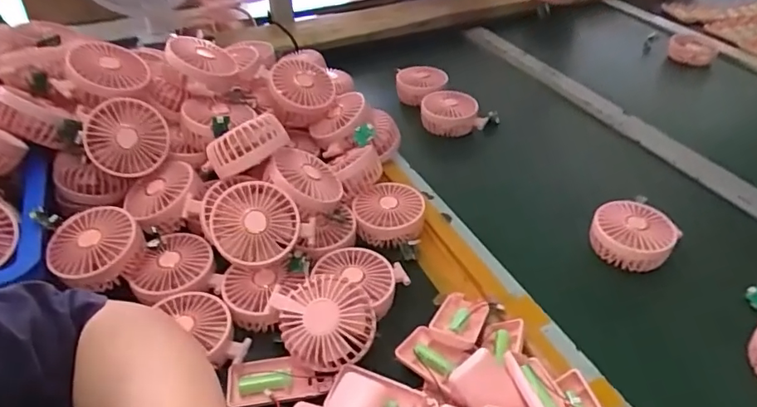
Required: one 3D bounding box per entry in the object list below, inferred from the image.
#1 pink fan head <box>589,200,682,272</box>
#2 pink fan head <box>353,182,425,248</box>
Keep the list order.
[{"bbox_3d":[0.308,0.037,0.627,0.089,0.045,0.089,0,40,0],"label":"pink fan head"},{"bbox_3d":[0.012,0.011,0.659,0.088,0.035,0.085,1,40,2],"label":"pink fan head"}]

